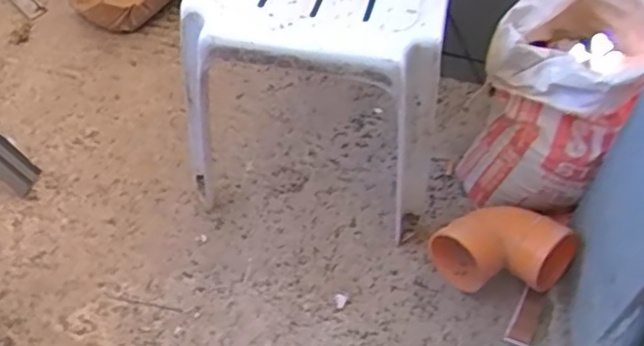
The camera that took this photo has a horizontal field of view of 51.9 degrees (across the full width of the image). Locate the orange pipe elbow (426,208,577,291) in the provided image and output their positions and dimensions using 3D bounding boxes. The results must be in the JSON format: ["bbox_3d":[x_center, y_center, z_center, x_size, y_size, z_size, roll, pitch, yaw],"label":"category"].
[{"bbox_3d":[0.304,0.126,1.128,0.229,0.123,0.141,5,53,2],"label":"orange pipe elbow"}]

